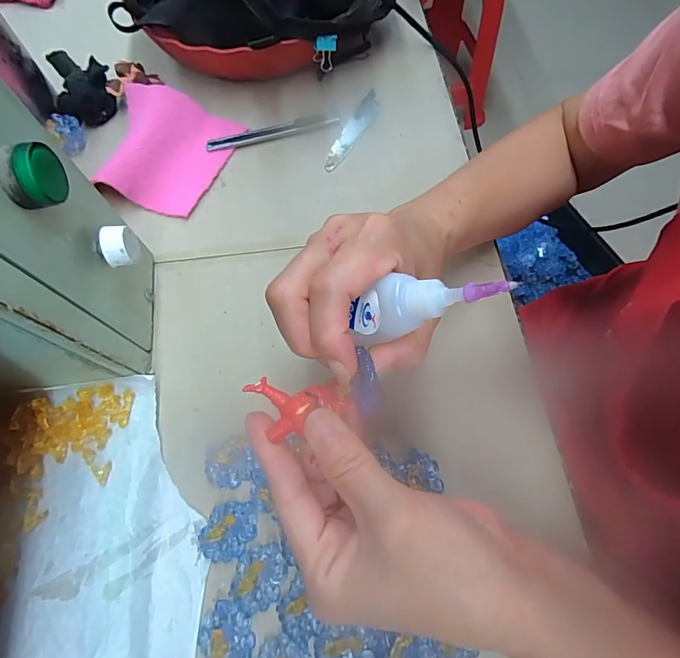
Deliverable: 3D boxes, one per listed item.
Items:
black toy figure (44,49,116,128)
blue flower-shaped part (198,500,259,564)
[{"bbox_3d":[-0.248,-0.235,0.394,0.051,0.033,0.076,-23,70,-9],"label":"black toy figure"},{"bbox_3d":[-0.070,0.127,0.262,0.028,0.008,0.038,38,73,14],"label":"blue flower-shaped part"}]

